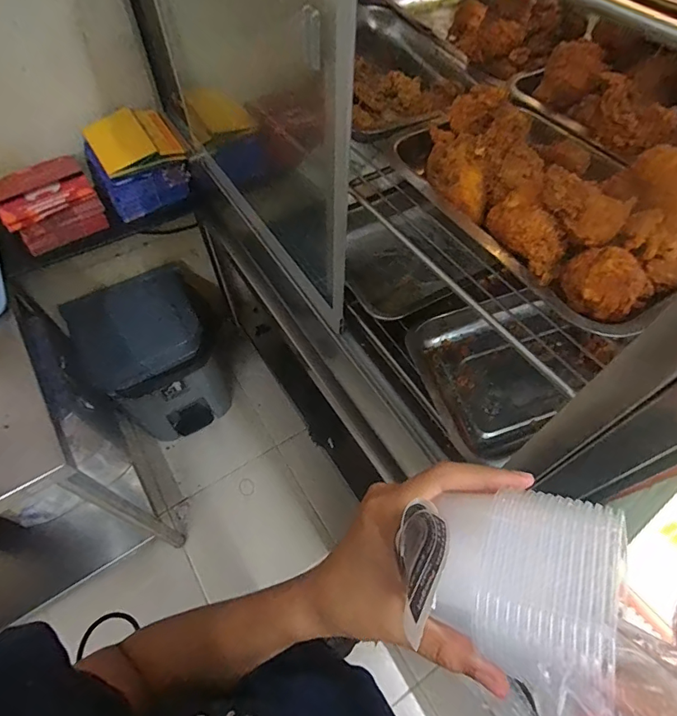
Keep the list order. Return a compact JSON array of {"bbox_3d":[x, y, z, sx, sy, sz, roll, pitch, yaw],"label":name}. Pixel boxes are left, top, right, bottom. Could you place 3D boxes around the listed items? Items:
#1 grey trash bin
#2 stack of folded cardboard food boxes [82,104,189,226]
[{"bbox_3d":[-0.545,0.026,1.370,0.318,0.509,0.311,-27,60,-16],"label":"grey trash bin"},{"bbox_3d":[-0.443,-0.435,0.969,0.203,0.136,0.169,-25,60,-15],"label":"stack of folded cardboard food boxes"}]

